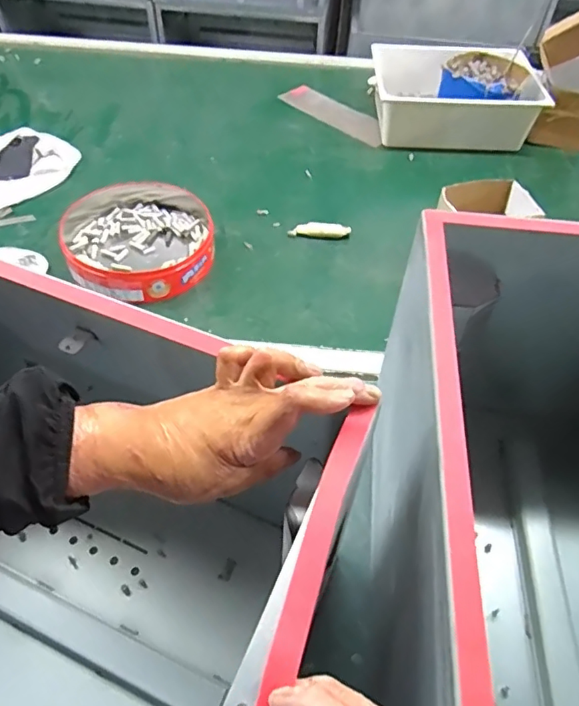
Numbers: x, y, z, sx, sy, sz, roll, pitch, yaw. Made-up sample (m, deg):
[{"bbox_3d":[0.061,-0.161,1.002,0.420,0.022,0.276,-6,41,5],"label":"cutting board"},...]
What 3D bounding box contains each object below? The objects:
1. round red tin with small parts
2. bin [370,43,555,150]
[{"bbox_3d":[-0.254,-0.200,0.908,0.271,0.055,0.262,1,51,-2],"label":"round red tin with small parts"},{"bbox_3d":[0.364,-0.586,1.189,0.354,0.147,0.281,7,51,3],"label":"bin"}]

